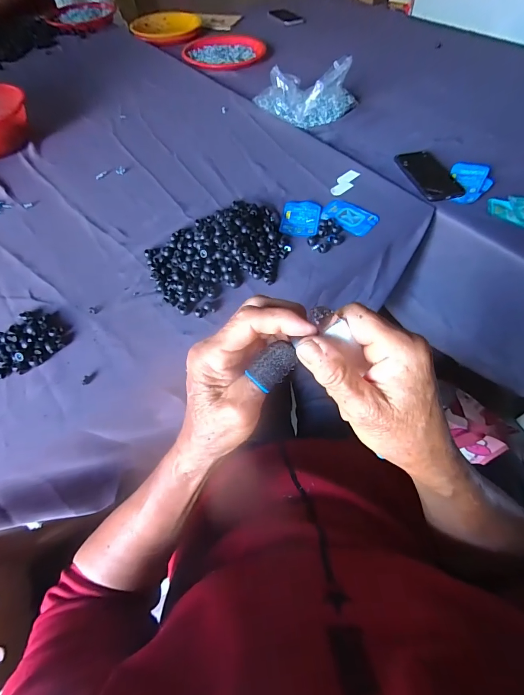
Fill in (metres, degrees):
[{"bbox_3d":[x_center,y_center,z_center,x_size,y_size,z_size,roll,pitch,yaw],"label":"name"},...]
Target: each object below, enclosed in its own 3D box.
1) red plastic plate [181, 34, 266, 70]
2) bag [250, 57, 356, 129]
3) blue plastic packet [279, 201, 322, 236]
[{"bbox_3d":[-0.132,-0.954,1.115,0.247,0.022,0.234,-1,55,1],"label":"red plastic plate"},{"bbox_3d":[0.115,-0.614,0.824,0.247,0.102,0.149,-5,55,-2],"label":"bag"},{"bbox_3d":[0.070,-0.233,0.624,0.066,0.004,0.100,6,55,7],"label":"blue plastic packet"}]

